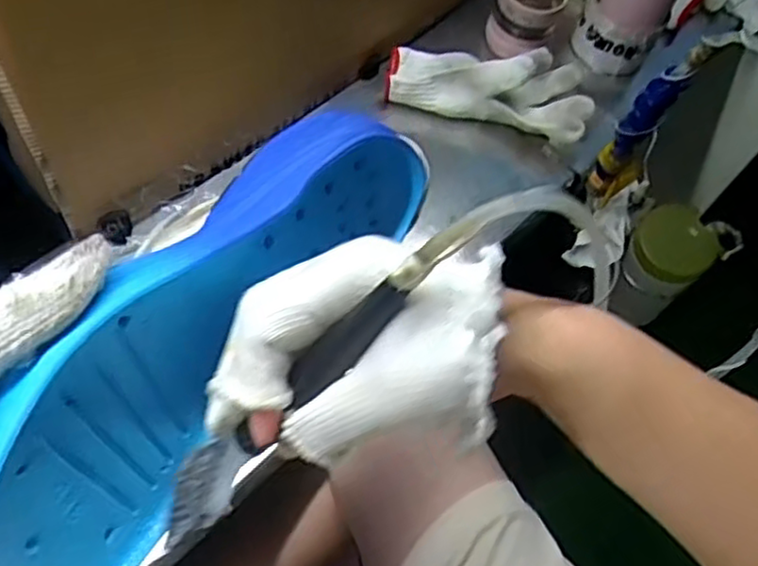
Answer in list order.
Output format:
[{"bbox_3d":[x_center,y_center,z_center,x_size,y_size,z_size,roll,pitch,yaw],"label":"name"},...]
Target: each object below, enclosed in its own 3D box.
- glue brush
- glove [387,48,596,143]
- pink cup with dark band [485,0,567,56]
[{"bbox_3d":[-0.028,0.039,0.277,0.019,0.178,0.031,8,41,-55],"label":"glue brush"},{"bbox_3d":[0.103,-0.183,0.669,0.189,0.053,0.087,7,57,0],"label":"glove"},{"bbox_3d":[0.146,-0.269,0.714,0.062,0.062,0.063,2,57,-4],"label":"pink cup with dark band"}]

